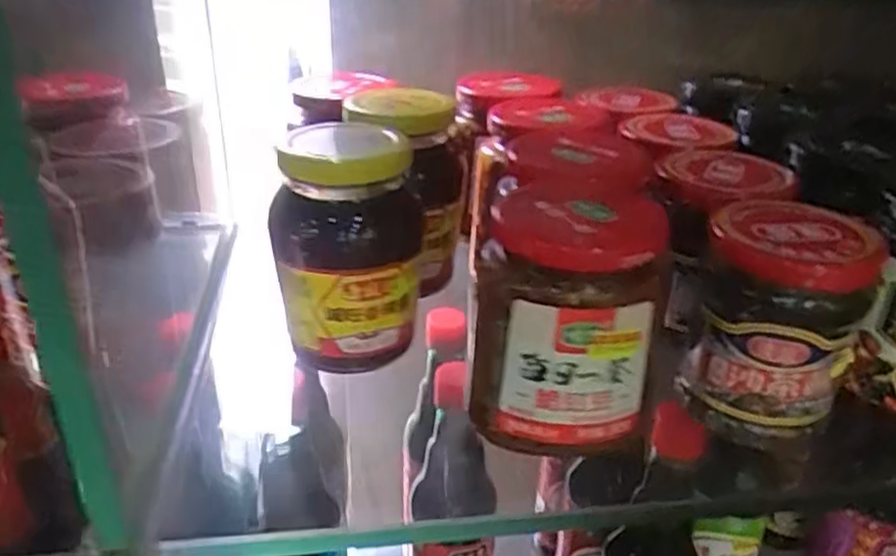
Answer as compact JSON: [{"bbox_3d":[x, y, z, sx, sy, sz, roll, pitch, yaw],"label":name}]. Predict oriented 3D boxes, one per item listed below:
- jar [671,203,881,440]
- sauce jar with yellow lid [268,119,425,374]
[{"bbox_3d":[0.138,0.016,0.309,0.060,0.079,0.057,16,31,26],"label":"jar"},{"bbox_3d":[-0.049,-0.016,0.347,0.062,0.104,0.068,-6,29,-14],"label":"sauce jar with yellow lid"}]

